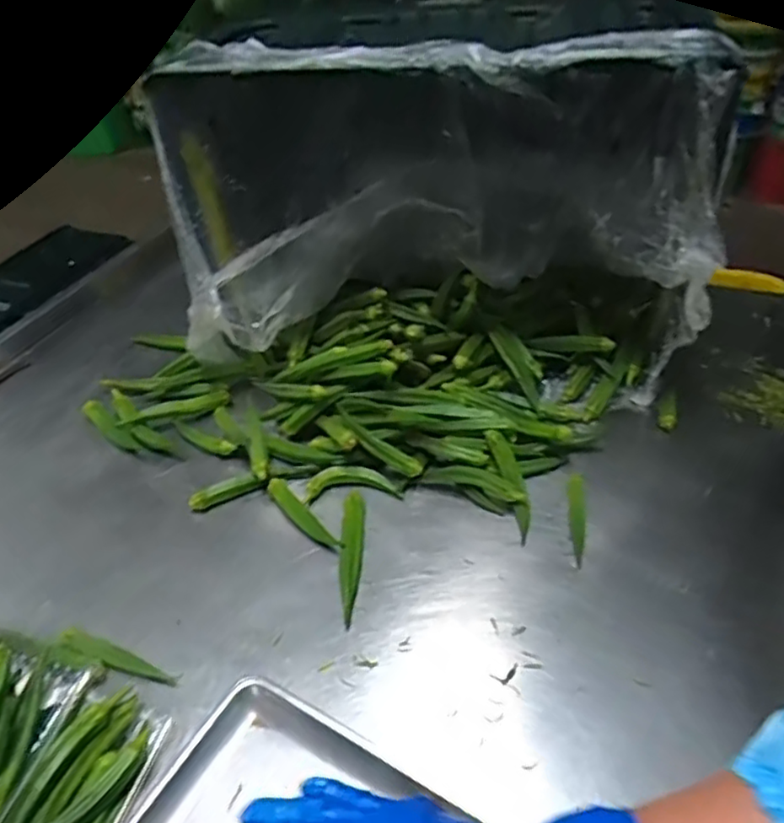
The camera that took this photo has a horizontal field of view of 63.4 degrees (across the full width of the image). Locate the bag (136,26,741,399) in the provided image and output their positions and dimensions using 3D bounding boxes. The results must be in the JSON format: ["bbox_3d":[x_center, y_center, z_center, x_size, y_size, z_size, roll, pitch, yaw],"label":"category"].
[{"bbox_3d":[0.034,-0.223,0.728,0.611,0.336,0.188,7,42,13],"label":"bag"}]

